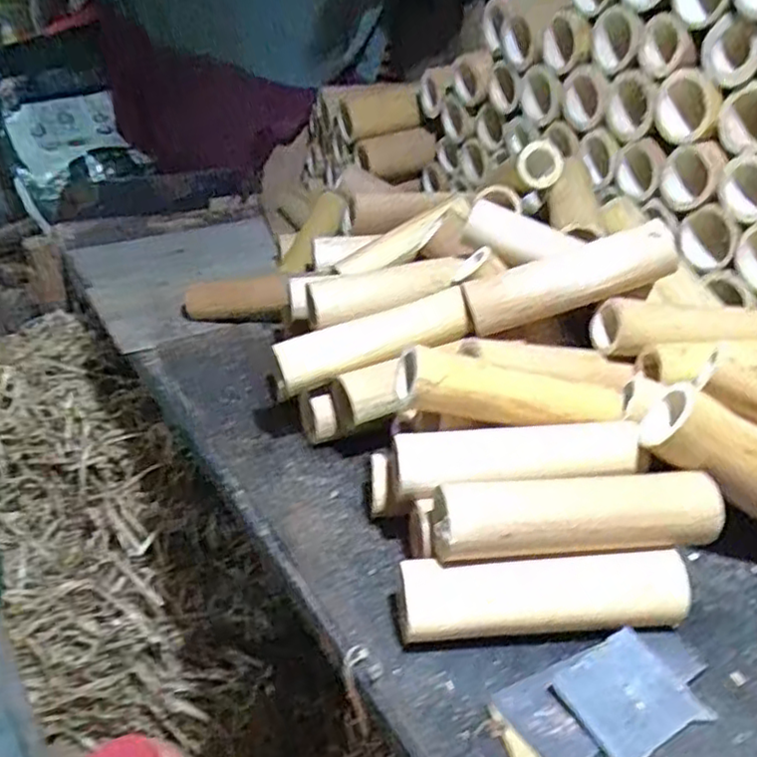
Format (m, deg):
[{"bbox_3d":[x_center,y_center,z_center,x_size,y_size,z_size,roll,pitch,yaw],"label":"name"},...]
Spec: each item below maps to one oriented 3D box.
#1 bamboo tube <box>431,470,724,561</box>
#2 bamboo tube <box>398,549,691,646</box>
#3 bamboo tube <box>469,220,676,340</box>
[{"bbox_3d":[0.127,0.084,0.458,0.185,0.044,0.043,-5,34,-4],"label":"bamboo tube"},{"bbox_3d":[0.106,0.140,0.451,0.181,0.043,0.035,-4,34,-2],"label":"bamboo tube"},{"bbox_3d":[0.166,-0.087,0.617,0.177,0.048,0.040,-18,34,5],"label":"bamboo tube"}]

